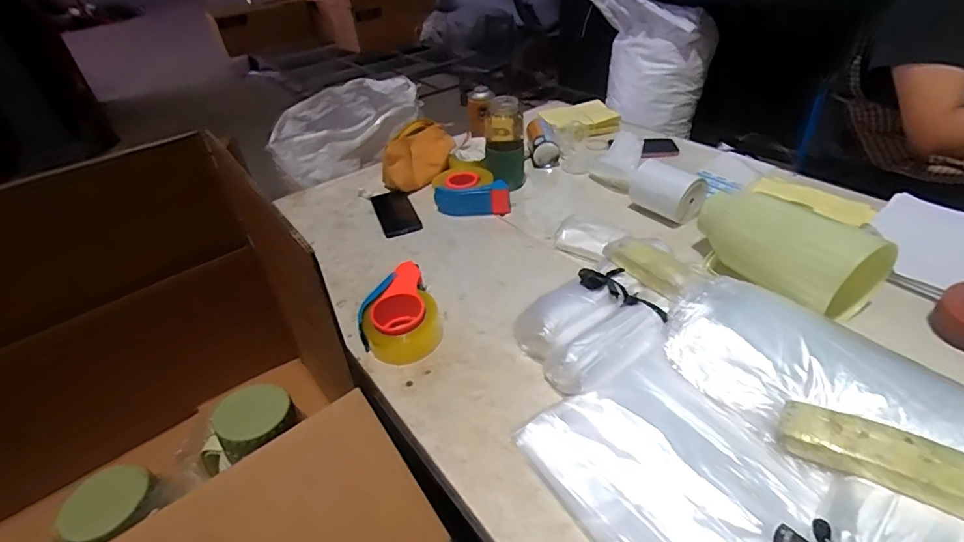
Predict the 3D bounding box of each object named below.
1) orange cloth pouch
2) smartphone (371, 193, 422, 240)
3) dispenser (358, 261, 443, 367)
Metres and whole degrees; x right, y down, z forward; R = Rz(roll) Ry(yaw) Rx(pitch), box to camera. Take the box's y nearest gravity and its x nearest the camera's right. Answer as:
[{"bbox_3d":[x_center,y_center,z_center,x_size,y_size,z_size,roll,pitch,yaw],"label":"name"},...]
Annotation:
[{"bbox_3d":[-0.142,-0.269,1.102,0.117,0.103,0.198,10,41,18],"label":"orange cloth pouch"},{"bbox_3d":[-0.185,-0.126,1.010,0.079,0.009,0.164,-16,40,-14],"label":"smartphone"},{"bbox_3d":[-0.131,0.065,0.717,0.115,0.061,0.153,-16,40,-14],"label":"dispenser"}]

